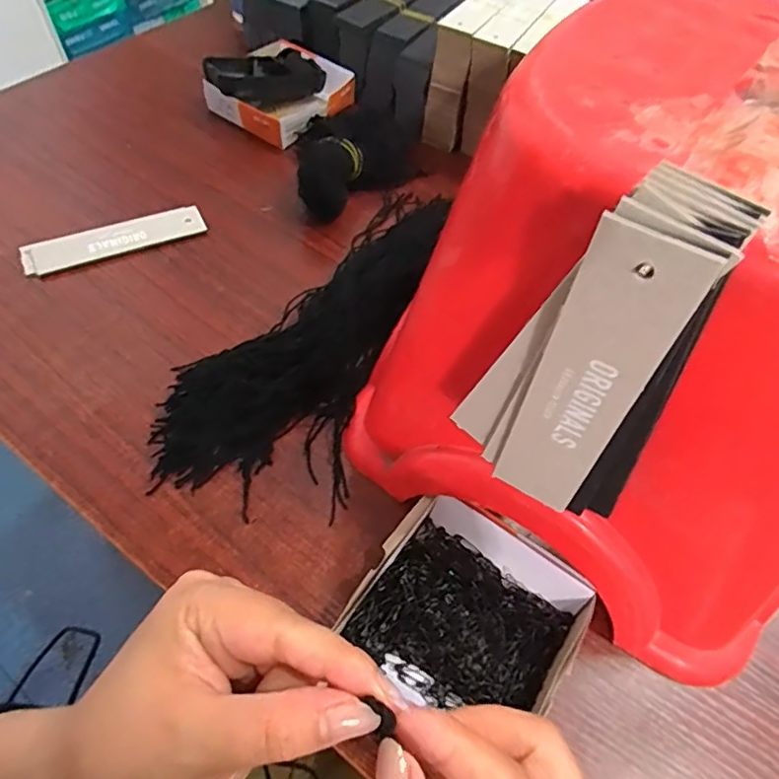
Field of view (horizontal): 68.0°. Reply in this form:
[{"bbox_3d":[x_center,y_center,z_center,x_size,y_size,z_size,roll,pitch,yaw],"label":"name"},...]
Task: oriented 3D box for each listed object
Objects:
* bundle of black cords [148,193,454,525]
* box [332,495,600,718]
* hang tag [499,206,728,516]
[{"bbox_3d":[-0.053,-0.064,0.415,0.130,0.031,0.312,15,56,7],"label":"bundle of black cords"},{"bbox_3d":[0.041,0.116,0.301,0.105,0.027,0.094,32,60,17],"label":"box"},{"bbox_3d":[0.062,0.002,0.190,0.031,0.123,0.004,28,52,16],"label":"hang tag"}]

